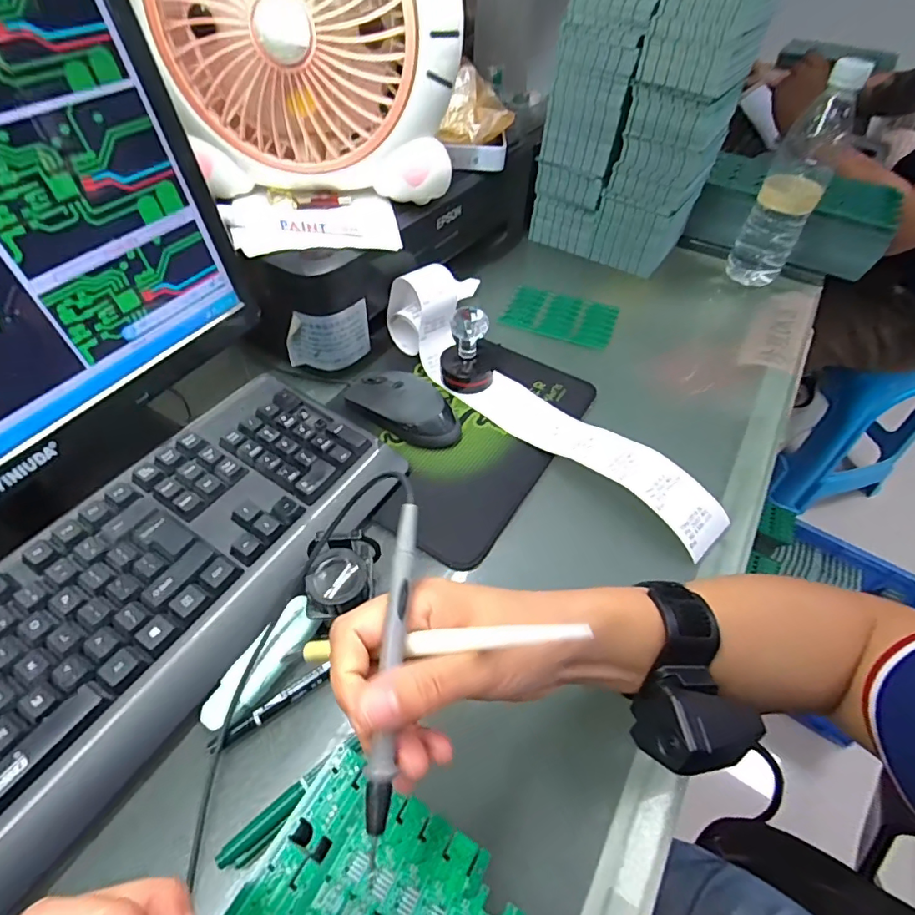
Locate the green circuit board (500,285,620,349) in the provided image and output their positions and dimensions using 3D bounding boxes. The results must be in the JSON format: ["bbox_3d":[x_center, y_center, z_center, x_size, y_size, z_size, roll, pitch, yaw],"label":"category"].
[{"bbox_3d":[0.117,-0.164,0.580,0.123,0.005,0.086,19,52,13],"label":"green circuit board"}]

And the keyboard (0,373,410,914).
[{"bbox_3d":[-0.218,0.106,0.319,0.158,0.041,0.427,26,53,18],"label":"keyboard"}]

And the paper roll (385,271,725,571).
[{"bbox_3d":[0.080,-0.058,0.448,0.062,0.078,0.351,-34,59,-27],"label":"paper roll"}]

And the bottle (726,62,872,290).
[{"bbox_3d":[0.387,-0.312,0.580,0.065,0.217,0.071,24,53,17],"label":"bottle"}]

